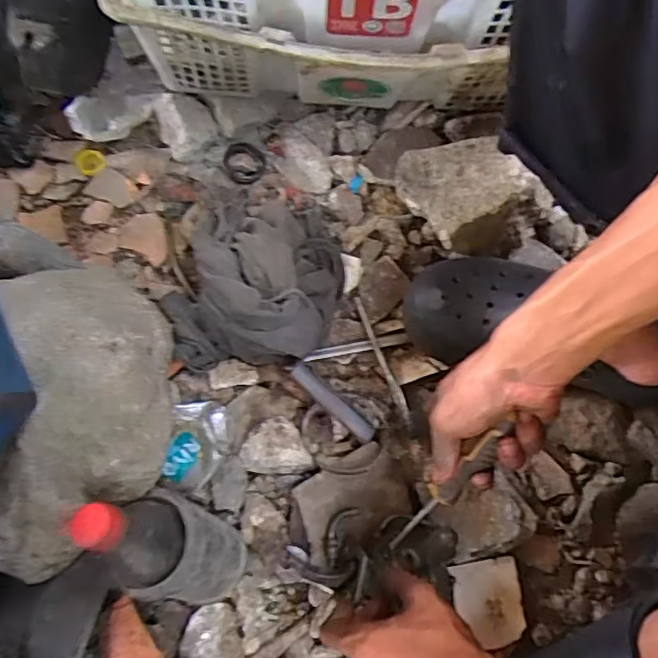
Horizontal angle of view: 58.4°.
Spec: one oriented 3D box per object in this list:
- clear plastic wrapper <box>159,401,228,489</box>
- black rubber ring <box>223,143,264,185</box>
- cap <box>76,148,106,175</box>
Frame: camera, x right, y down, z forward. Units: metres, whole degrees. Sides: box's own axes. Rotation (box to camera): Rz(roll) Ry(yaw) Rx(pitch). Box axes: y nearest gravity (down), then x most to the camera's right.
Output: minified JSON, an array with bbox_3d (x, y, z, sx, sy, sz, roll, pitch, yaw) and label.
[{"bbox_3d":[-0.131,0.114,0.583,0.054,0.022,0.085,4,69,3],"label":"clear plastic wrapper"},{"bbox_3d":[-0.101,-0.198,0.706,0.048,0.006,0.051,0,87,-4],"label":"black rubber ring"},{"bbox_3d":[-0.291,-0.204,0.717,0.034,0.006,0.033,-31,101,-5],"label":"cap"}]

